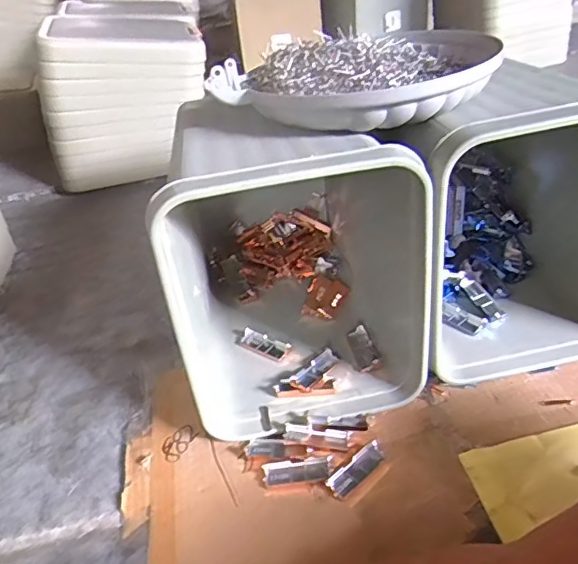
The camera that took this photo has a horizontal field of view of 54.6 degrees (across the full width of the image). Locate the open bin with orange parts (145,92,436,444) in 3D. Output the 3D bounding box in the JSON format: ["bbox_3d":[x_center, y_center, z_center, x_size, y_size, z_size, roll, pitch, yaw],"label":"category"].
[{"bbox_3d":[0.001,-0.062,0.579,0.208,0.253,0.327,-7,38,-1],"label":"open bin with orange parts"}]

